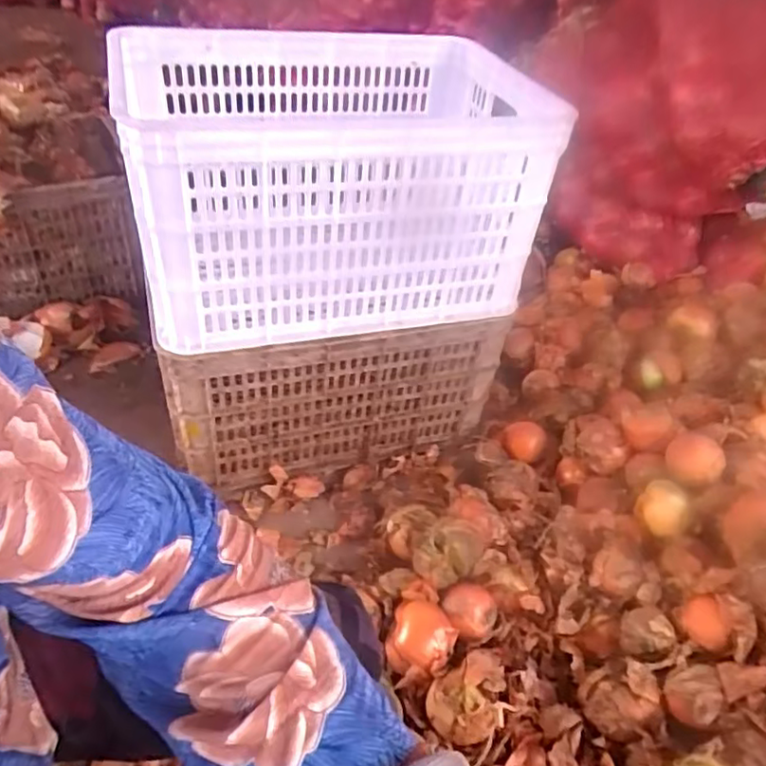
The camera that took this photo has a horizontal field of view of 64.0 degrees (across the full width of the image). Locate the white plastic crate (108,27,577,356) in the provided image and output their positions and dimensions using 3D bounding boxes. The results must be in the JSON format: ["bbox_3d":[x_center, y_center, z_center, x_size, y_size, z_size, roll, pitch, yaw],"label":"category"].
[{"bbox_3d":[-0.068,-0.263,0.796,0.481,0.288,0.297,-12,46,-20],"label":"white plastic crate"}]

